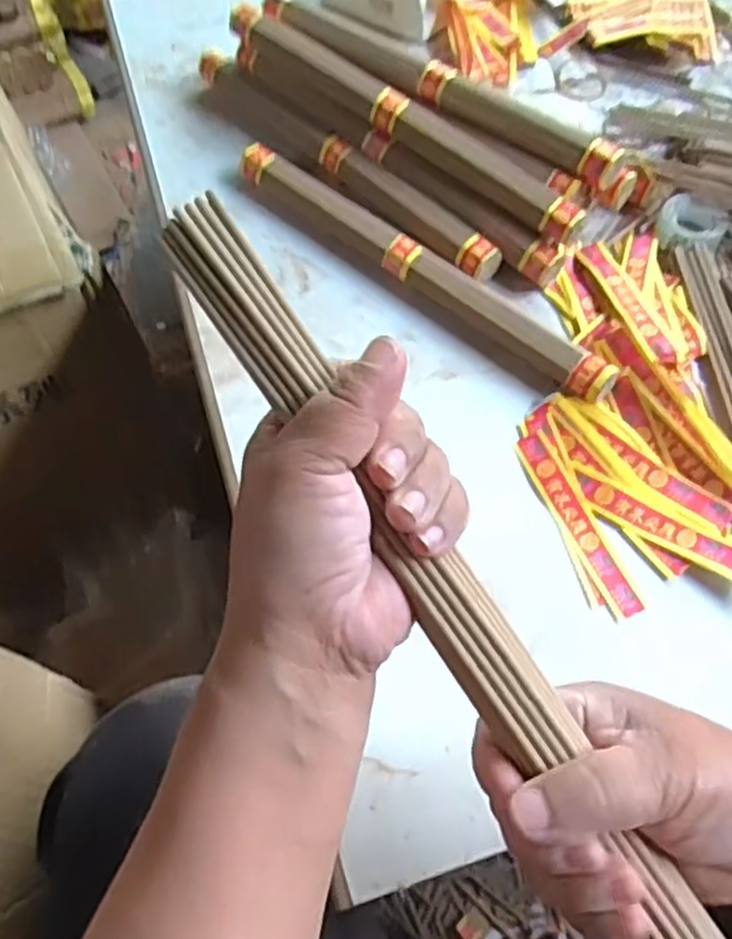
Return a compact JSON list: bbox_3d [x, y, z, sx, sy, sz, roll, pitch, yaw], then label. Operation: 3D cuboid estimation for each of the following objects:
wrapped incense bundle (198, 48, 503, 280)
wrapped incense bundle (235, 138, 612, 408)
[{"bbox_3d":[-0.021,-0.236,0.573,0.027,0.029,0.312,-38,66,-20],"label":"wrapped incense bundle"},{"bbox_3d":[0.032,-0.142,0.519,0.315,0.025,0.032,38,66,20],"label":"wrapped incense bundle"}]

